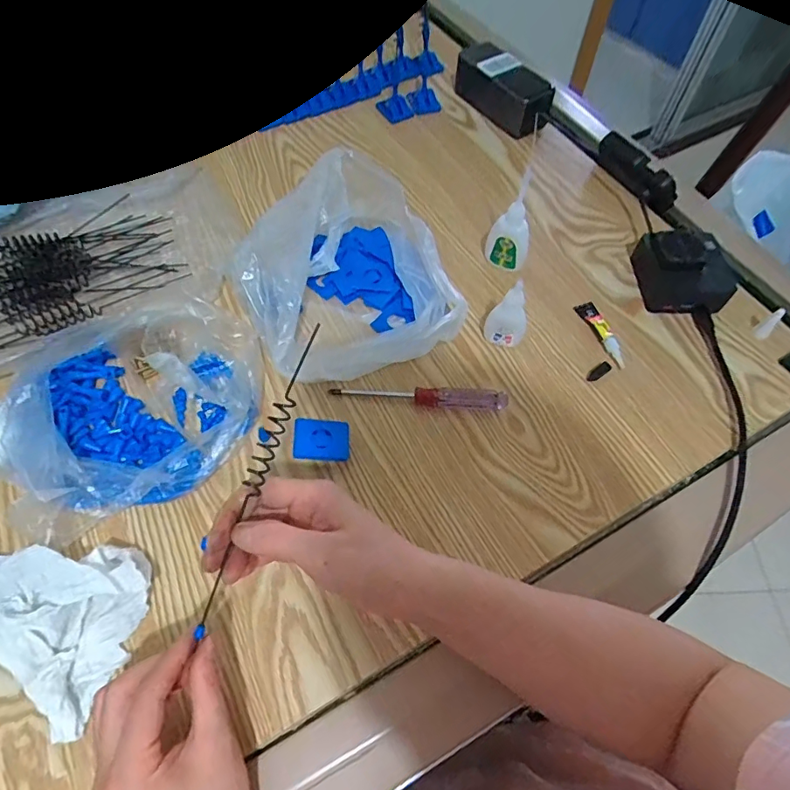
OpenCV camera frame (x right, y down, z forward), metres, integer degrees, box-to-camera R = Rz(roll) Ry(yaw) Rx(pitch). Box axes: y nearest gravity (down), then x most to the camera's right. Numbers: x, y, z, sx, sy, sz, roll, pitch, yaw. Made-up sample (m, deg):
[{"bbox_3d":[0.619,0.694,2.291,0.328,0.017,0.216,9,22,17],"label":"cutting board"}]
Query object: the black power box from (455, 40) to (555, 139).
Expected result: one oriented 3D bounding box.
[{"bbox_3d":[0.132,-0.381,0.626,0.051,0.055,0.139,-34,67,-19],"label":"black power box"}]

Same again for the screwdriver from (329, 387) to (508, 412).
[{"bbox_3d":[0.020,0.000,0.433,0.147,0.018,0.018,4,60,1],"label":"screwdriver"}]

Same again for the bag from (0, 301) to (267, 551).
[{"bbox_3d":[-0.200,0.003,0.403,0.186,0.062,0.178,-15,62,-10],"label":"bag"}]

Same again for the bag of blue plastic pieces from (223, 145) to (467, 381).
[{"bbox_3d":[-0.054,-0.113,0.458,0.159,0.086,0.208,-22,63,-13],"label":"bag of blue plastic pieces"}]

